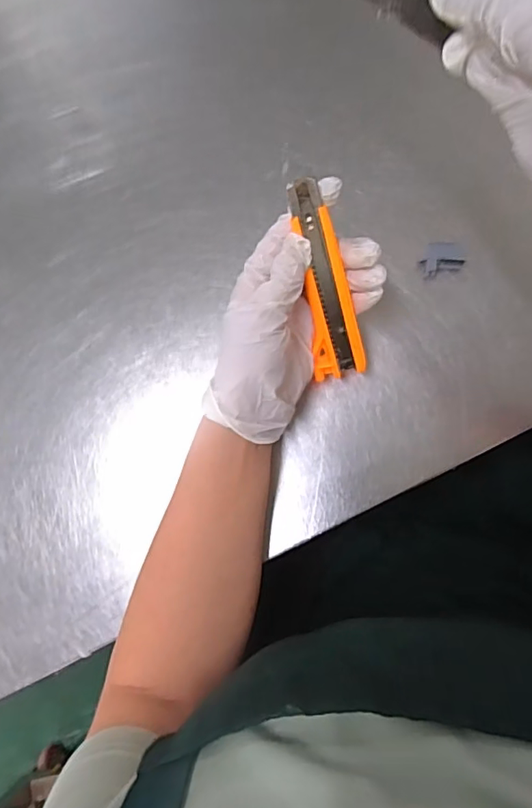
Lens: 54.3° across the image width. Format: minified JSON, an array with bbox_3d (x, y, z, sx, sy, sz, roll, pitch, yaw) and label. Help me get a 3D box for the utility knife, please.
[{"bbox_3d":[0.040,-0.079,0.348,0.033,0.010,0.139,-17,124,2],"label":"utility knife"}]

